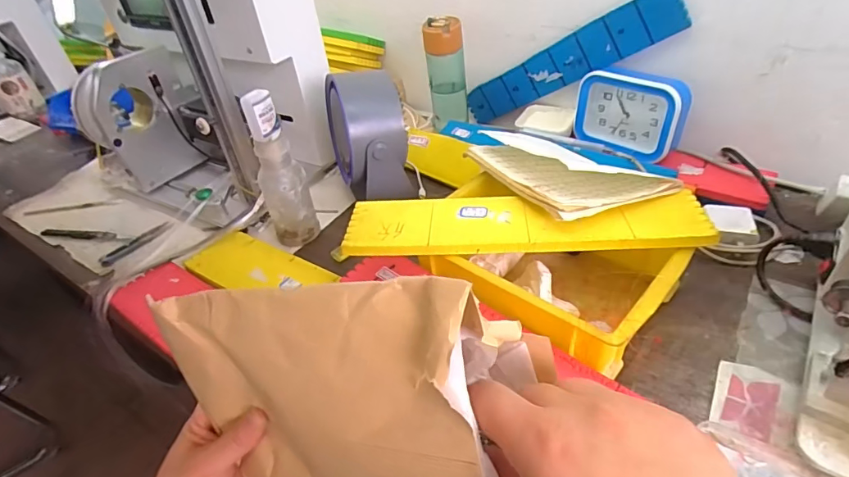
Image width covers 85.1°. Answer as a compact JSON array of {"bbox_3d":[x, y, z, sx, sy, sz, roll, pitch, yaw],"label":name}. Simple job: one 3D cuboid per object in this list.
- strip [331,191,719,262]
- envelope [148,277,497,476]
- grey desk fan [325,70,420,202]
[{"bbox_3d":[0.092,-0.017,0.467,0.345,0.015,0.086,-2,39,7],"label":"strip"},{"bbox_3d":[-0.058,0.093,0.260,0.209,0.137,0.026,-3,15,32],"label":"envelope"},{"bbox_3d":[-0.080,-0.146,0.623,0.091,0.158,0.143,-15,39,-9],"label":"grey desk fan"}]

